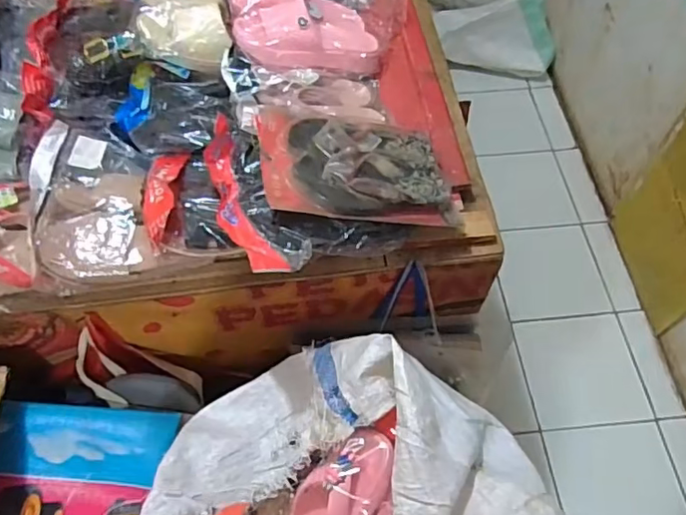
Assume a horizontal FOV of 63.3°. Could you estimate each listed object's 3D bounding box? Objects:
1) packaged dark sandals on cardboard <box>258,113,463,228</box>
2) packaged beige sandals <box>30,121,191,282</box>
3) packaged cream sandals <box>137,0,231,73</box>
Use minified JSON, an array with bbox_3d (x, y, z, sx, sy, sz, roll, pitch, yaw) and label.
[{"bbox_3d":[0.029,-0.135,0.801,0.285,0.035,0.183,4,56,-18],"label":"packaged dark sandals on cardboard"},{"bbox_3d":[-0.318,-0.086,0.773,0.183,0.069,0.242,-12,59,-7],"label":"packaged beige sandals"},{"bbox_3d":[-0.259,-0.387,0.921,0.136,0.062,0.155,-6,59,-3],"label":"packaged cream sandals"}]

